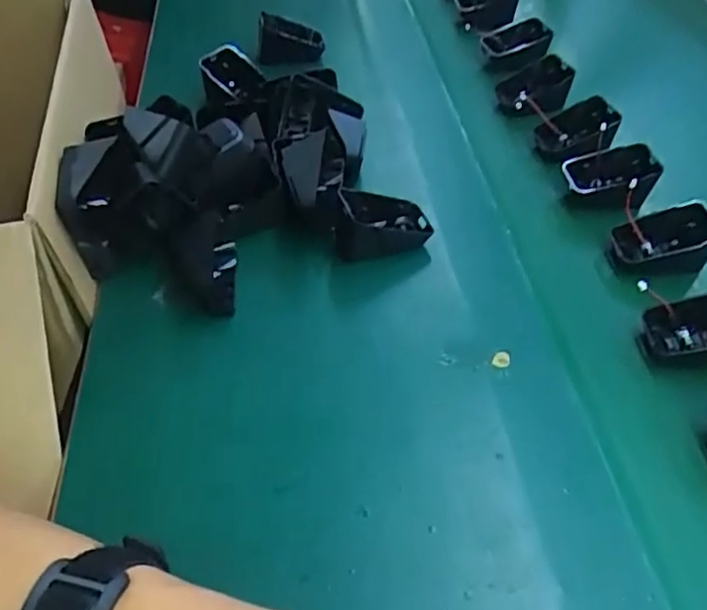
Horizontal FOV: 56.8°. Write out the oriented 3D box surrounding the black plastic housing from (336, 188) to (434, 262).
[{"bbox_3d":[0.020,-0.058,0.467,0.070,0.039,0.042,-8,48,-12],"label":"black plastic housing"}]

